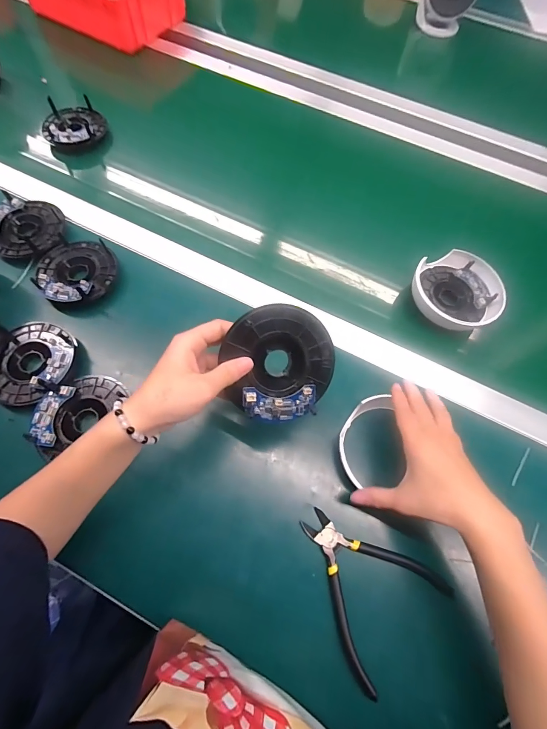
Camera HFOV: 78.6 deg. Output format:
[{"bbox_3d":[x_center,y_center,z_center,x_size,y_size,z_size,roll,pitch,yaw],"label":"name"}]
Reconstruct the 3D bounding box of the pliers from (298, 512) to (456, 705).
[{"bbox_3d":[0.087,0.208,0.331,0.117,0.010,0.139,-36,73,-16],"label":"pliers"}]

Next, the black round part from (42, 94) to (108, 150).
[{"bbox_3d":[-0.333,-0.404,0.558,0.095,0.029,0.093,1,67,-2],"label":"black round part"}]

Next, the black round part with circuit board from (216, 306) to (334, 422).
[{"bbox_3d":[0.006,-0.001,0.300,0.096,0.014,0.101,-2,97,-13],"label":"black round part with circuit board"}]

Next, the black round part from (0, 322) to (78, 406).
[{"bbox_3d":[-0.277,-0.006,0.384,0.085,0.022,0.102,4,67,-1],"label":"black round part"}]

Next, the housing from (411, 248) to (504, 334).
[{"bbox_3d":[0.252,-0.099,0.461,0.121,0.035,0.114,36,70,12],"label":"housing"}]

